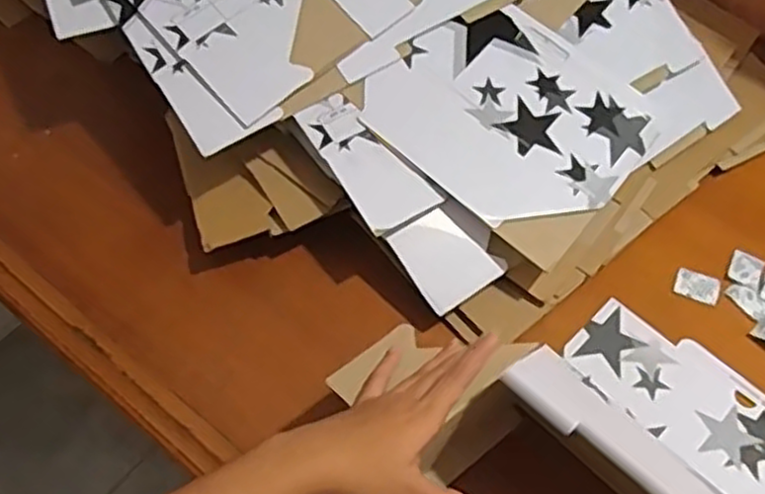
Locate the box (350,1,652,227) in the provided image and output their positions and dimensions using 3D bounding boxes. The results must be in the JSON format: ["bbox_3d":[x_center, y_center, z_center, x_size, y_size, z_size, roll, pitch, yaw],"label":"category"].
[{"bbox_3d":[0.121,-0.122,0.679,0.222,0.014,0.198,40,72,8],"label":"box"}]

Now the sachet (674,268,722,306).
[{"bbox_3d":[0.298,0.038,0.701,0.041,0.004,0.029,19,59,10],"label":"sachet"}]

